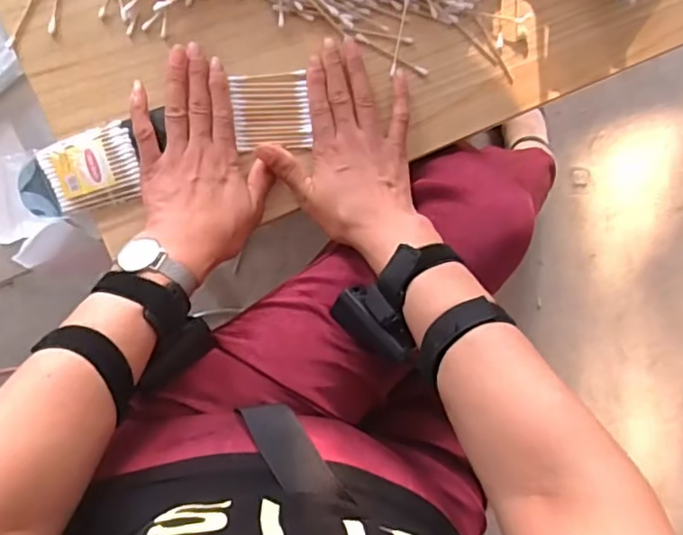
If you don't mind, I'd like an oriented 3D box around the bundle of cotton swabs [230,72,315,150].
[{"bbox_3d":[-0.062,-0.140,0.522,0.062,0.010,0.068,-5,92,-10],"label":"bundle of cotton swabs"}]

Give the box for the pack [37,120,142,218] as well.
[{"bbox_3d":[-0.211,-0.083,0.499,0.074,0.011,0.063,-22,96,-8],"label":"pack"}]

